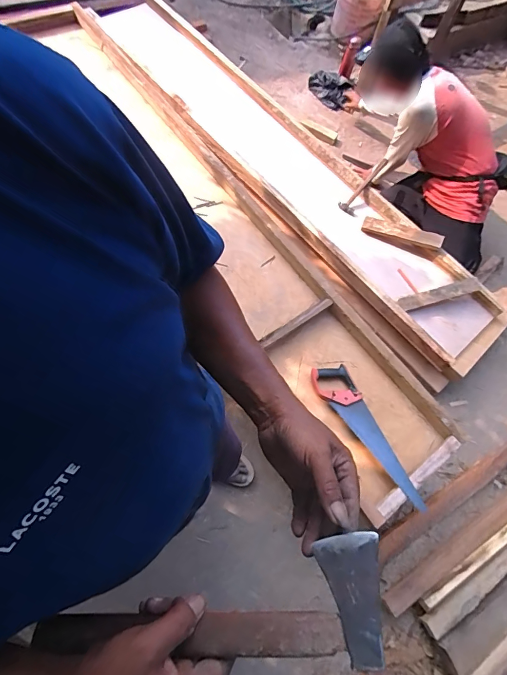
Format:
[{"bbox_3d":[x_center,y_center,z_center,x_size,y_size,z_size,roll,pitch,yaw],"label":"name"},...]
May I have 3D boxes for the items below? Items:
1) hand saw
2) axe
[{"bbox_3d":[0.346,0.294,1.159,0.120,0.047,0.495,-27,71,-16],"label":"hand saw"},{"bbox_3d":[-0.044,0.258,0.359,0.325,0.026,0.090,-12,65,8],"label":"axe"}]

